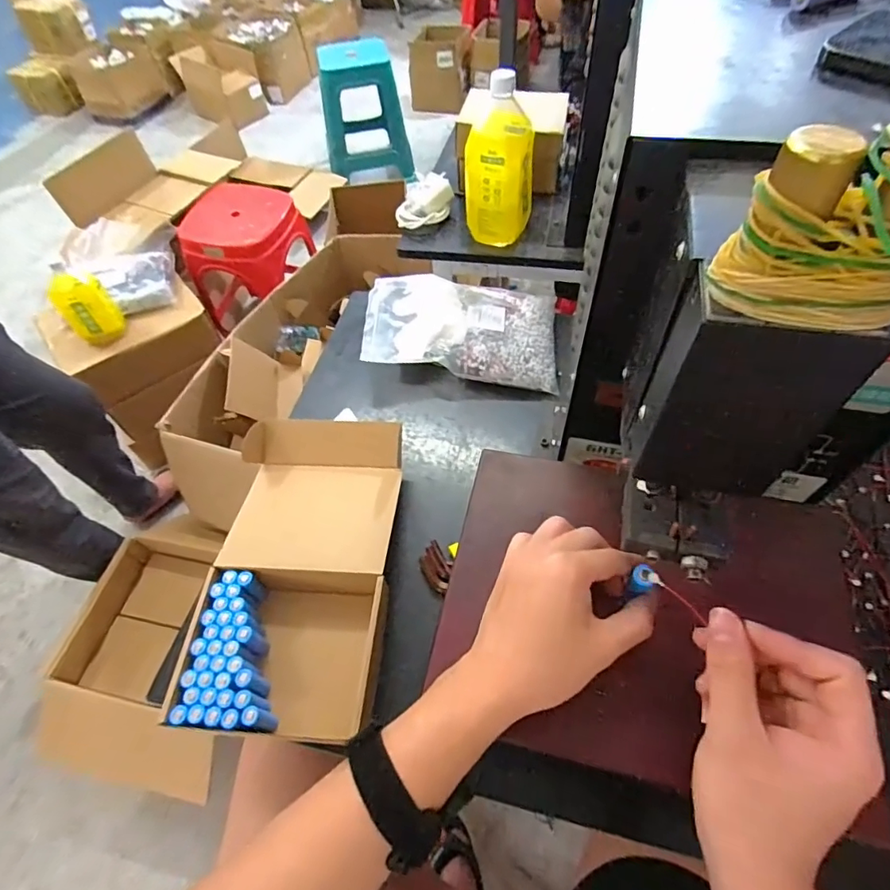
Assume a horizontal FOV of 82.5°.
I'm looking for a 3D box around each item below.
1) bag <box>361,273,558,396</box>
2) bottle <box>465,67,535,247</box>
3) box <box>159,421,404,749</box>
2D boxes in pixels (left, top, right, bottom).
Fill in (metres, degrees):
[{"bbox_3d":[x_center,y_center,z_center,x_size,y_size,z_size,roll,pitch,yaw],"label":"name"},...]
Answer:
[{"bbox_3d":[0.023,-0.153,0.663,0.250,0.051,0.145,8,57,9],"label":"bag"},{"bbox_3d":[0.075,-0.379,0.688,0.093,0.187,0.088,1,56,4],"label":"bottle"},{"bbox_3d":[-0.137,0.108,0.503,0.171,0.060,0.310,1,56,4],"label":"box"}]

